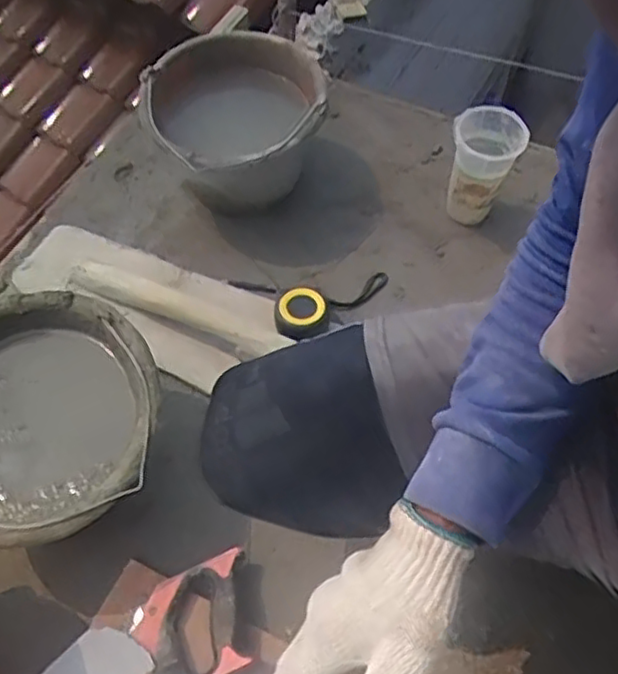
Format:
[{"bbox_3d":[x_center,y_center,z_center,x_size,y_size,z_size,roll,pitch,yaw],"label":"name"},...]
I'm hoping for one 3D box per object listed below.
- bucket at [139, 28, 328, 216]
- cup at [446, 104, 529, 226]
[{"bbox_3d":[-0.098,-0.296,0.962,0.233,0.168,0.270,-2,60,-1],"label":"bucket"},{"bbox_3d":[0.237,-0.230,0.941,0.089,0.159,0.093,0,60,0],"label":"cup"}]

